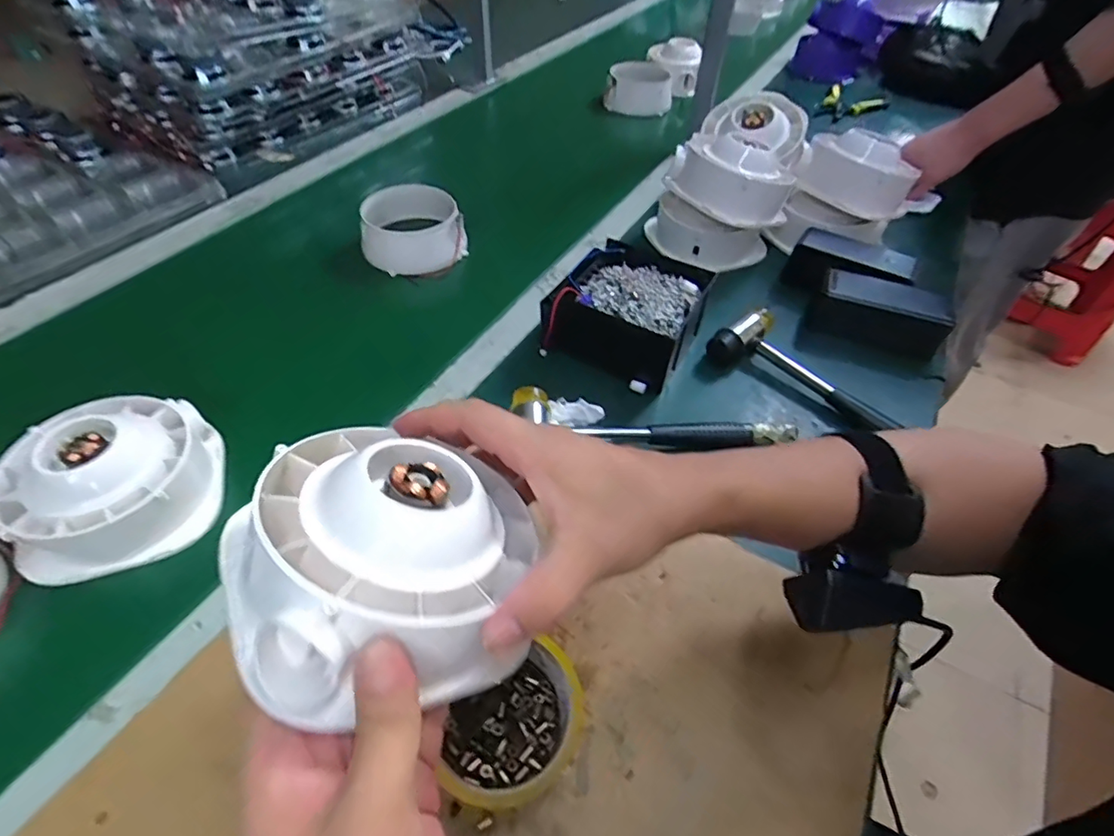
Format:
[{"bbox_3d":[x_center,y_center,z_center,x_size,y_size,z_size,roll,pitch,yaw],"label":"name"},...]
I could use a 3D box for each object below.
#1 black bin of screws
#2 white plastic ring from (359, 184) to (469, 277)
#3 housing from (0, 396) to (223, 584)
[{"bbox_3d":[0.071,-0.109,0.554,0.139,0.067,0.143,22,52,14],"label":"black bin of screws"},{"bbox_3d":[-0.175,-0.231,0.661,0.119,0.067,0.119,2,50,-2],"label":"white plastic ring"},{"bbox_3d":[-0.346,0.044,0.417,0.127,0.074,0.128,2,50,-2],"label":"housing"}]

